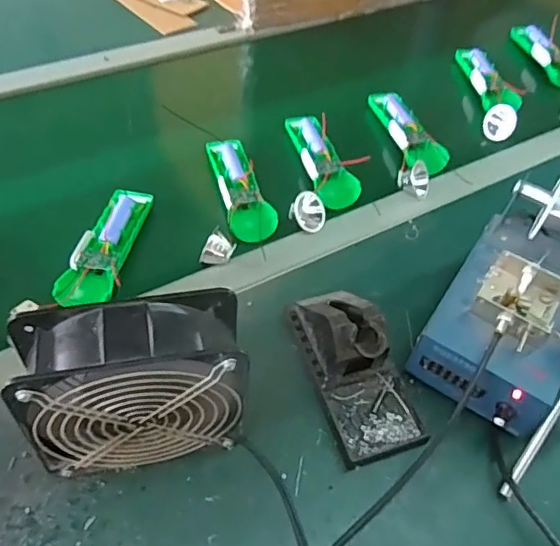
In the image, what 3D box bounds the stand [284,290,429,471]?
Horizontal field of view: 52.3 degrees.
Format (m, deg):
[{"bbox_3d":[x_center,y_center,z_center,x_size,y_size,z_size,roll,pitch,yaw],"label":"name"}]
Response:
[{"bbox_3d":[0.069,0.076,0.505,0.078,0.070,0.159,-12,52,-15],"label":"stand"}]

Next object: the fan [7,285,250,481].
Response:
[{"bbox_3d":[-0.101,0.086,0.418,0.145,0.149,0.063,-5,51,-10],"label":"fan"}]

